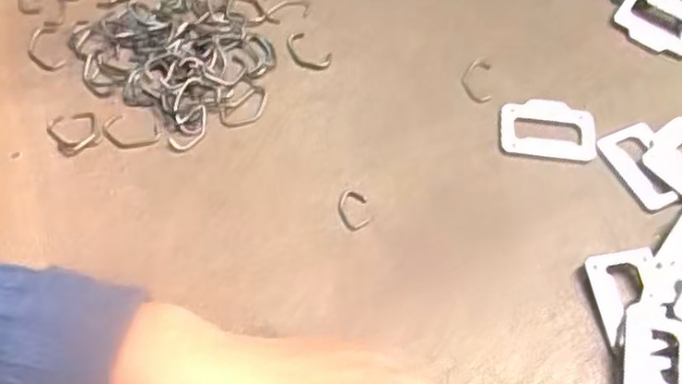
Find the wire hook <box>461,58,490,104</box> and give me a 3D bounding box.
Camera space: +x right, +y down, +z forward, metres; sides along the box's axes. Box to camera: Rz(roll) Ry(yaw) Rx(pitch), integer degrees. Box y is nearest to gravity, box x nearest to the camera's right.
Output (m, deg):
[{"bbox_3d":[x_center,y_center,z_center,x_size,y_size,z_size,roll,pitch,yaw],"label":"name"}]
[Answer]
[{"bbox_3d":[0.080,-0.066,0.428,0.017,0.004,0.031,5,58,1],"label":"wire hook"}]

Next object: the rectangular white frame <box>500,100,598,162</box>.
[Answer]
[{"bbox_3d":[0.118,-0.036,0.411,0.054,0.004,0.040,5,58,1],"label":"rectangular white frame"}]

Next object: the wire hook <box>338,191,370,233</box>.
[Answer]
[{"bbox_3d":[0.006,0.010,0.382,0.016,0.004,0.023,-3,58,-4],"label":"wire hook"}]

